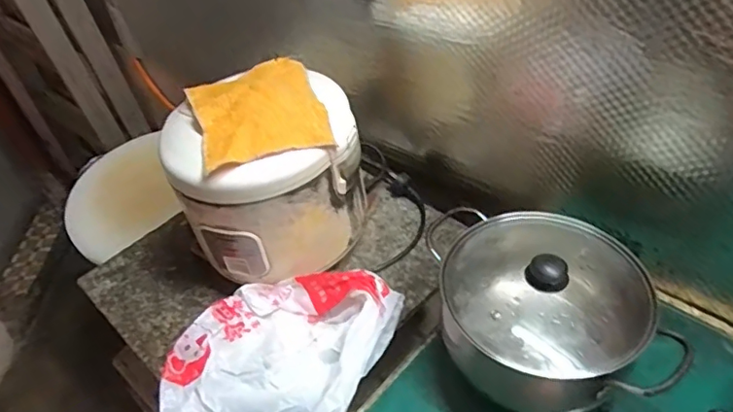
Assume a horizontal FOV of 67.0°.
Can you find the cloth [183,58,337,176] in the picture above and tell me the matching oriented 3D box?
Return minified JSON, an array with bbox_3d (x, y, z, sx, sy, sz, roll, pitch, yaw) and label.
[{"bbox_3d":[-0.139,-0.124,0.703,0.153,0.030,0.170,-17,45,-11],"label":"cloth"}]

